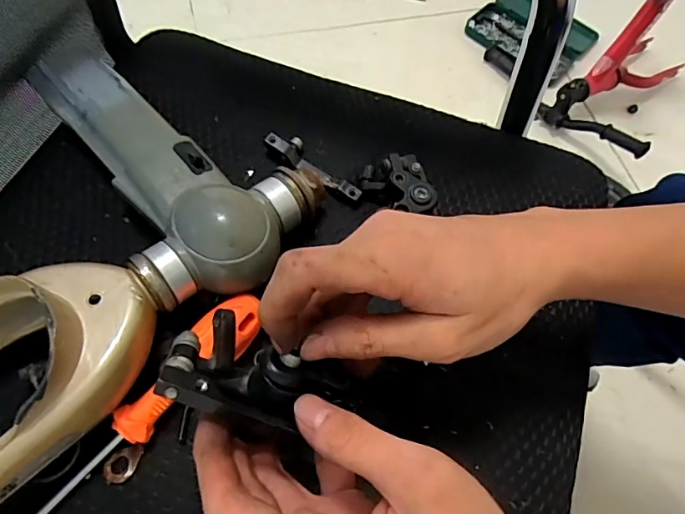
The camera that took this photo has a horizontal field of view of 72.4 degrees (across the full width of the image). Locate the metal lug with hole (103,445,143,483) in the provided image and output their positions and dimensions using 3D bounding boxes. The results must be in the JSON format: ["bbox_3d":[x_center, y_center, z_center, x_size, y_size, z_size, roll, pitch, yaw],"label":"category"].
[{"bbox_3d":[-0.126,0.118,0.268,0.017,0.004,0.022,18,64,3],"label":"metal lug with hole"}]

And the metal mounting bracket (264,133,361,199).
[{"bbox_3d":[-0.021,-0.070,0.358,0.084,0.016,0.019,36,66,11],"label":"metal mounting bracket"}]

